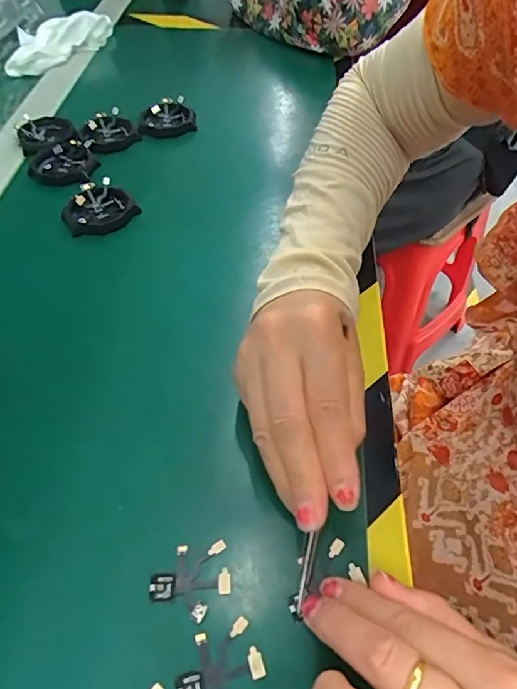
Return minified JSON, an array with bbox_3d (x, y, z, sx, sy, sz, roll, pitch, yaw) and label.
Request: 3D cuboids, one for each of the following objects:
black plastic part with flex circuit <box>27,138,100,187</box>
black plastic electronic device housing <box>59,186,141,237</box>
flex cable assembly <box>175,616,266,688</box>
[{"bbox_3d":[-0.163,-0.149,0.399,0.053,0.014,0.049,-22,54,-15],"label":"black plastic part with flex circuit"},{"bbox_3d":[-0.121,-0.102,0.367,0.051,0.012,0.043,-26,55,-18],"label":"black plastic electronic device housing"},{"bbox_3d":[-0.016,0.131,0.193,0.035,0.004,0.031,-15,52,-10],"label":"flex cable assembly"}]

